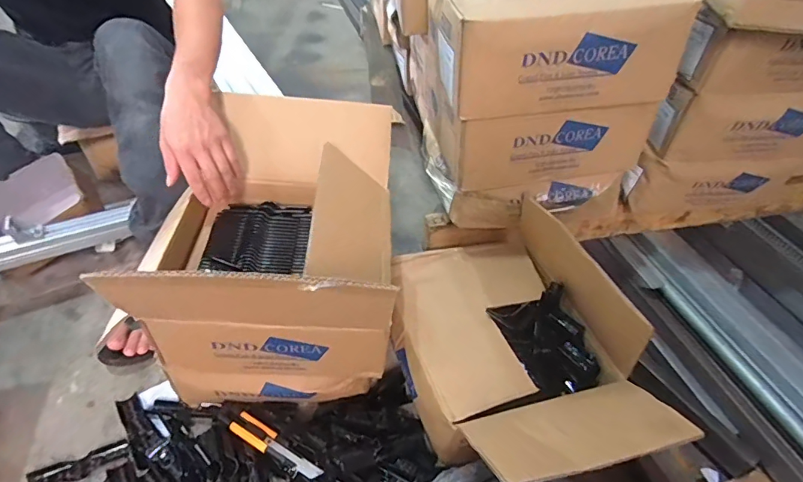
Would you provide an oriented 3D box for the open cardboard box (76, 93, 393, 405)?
[{"bbox_3d":[-0.179,0.017,0.697,0.314,0.318,0.381,1,44,-4],"label":"open cardboard box"}]

